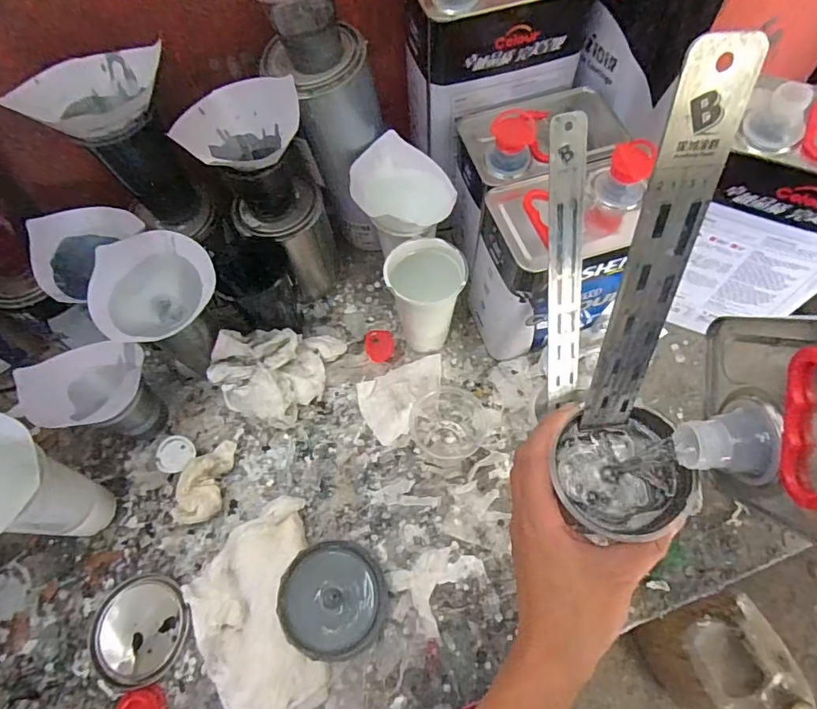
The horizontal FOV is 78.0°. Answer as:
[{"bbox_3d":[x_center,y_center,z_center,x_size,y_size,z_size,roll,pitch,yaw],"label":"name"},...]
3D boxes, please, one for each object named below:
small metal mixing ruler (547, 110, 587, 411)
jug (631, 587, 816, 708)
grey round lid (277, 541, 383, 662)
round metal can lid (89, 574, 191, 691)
[{"bbox_3d":[0.144,-0.070,0.462,0.033,0.271,0.005,-10,28,-3],"label":"small metal mixing ruler"},{"bbox_3d":[0.622,0.621,1.040,0.165,0.382,0.240,-24,66,-9],"label":"jug"},{"bbox_3d":[-0.075,0.239,0.493,0.098,0.008,0.100,6,65,-12],"label":"grey round lid"},{"bbox_3d":[-0.272,0.277,0.507,0.097,0.019,0.098,-2,64,1],"label":"round metal can lid"}]

